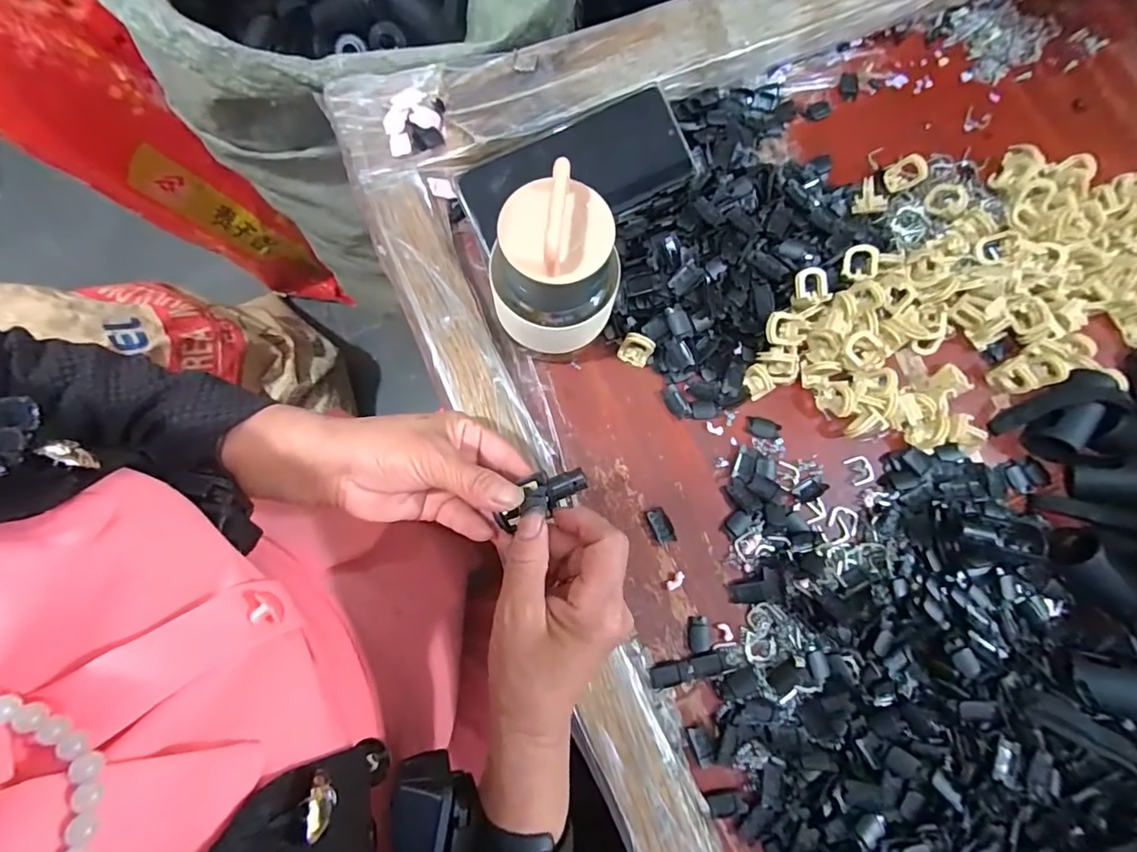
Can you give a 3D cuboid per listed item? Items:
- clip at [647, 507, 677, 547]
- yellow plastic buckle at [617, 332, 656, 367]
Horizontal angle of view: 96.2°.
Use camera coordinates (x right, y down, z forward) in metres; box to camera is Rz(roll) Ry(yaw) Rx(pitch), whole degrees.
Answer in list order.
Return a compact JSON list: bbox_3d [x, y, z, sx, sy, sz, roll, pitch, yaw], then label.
[{"bbox_3d":[0.063,0.067,0.340,0.013,0.006,0.024,-23,79,-6],"label":"clip"},{"bbox_3d":[0.047,-0.052,0.353,0.022,0.023,0.014,23,79,4],"label":"yellow plastic buckle"}]

